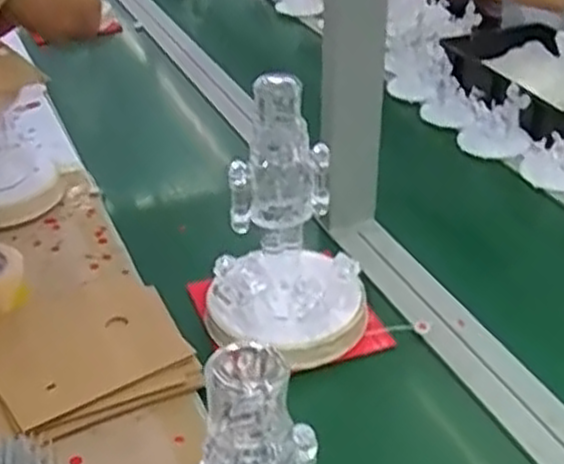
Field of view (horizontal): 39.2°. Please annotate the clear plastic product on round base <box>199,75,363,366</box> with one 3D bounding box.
[{"bbox_3d":[0.005,-0.003,0.939,0.143,0.321,0.166,28,45,35],"label":"clear plastic product on round base"}]

